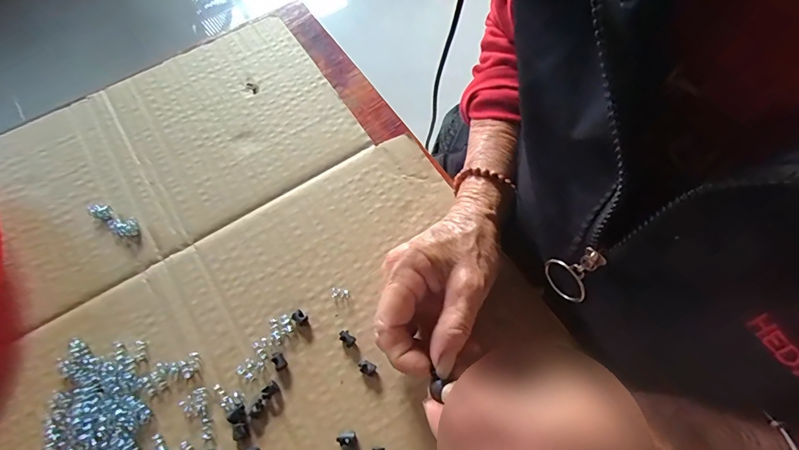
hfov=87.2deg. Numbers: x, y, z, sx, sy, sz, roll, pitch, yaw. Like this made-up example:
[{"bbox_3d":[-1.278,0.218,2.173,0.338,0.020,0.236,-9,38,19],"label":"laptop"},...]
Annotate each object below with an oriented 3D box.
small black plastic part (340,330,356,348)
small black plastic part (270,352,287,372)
[{"bbox_3d":[-0.039,0.082,0.306,0.009,0.008,0.013,-39,73,-17],"label":"small black plastic part"},{"bbox_3d":[-0.087,0.097,0.301,0.009,0.006,0.014,-33,71,-15],"label":"small black plastic part"}]

